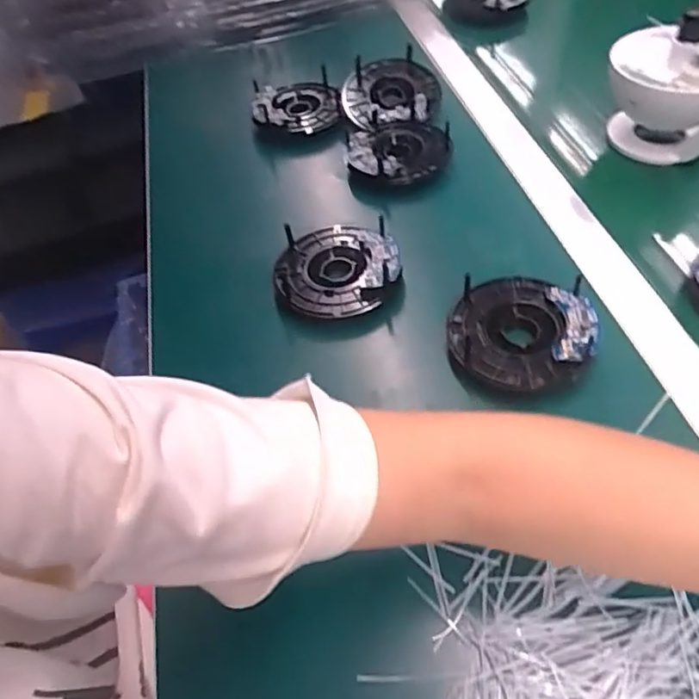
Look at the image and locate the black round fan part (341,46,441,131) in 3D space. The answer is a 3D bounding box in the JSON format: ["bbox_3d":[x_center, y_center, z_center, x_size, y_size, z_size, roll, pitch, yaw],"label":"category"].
[{"bbox_3d":[0.044,-0.269,0.612,0.097,0.036,0.101,-4,51,5],"label":"black round fan part"}]

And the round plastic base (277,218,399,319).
[{"bbox_3d":[-0.010,-0.062,0.473,0.097,0.041,0.093,-4,51,5],"label":"round plastic base"}]

